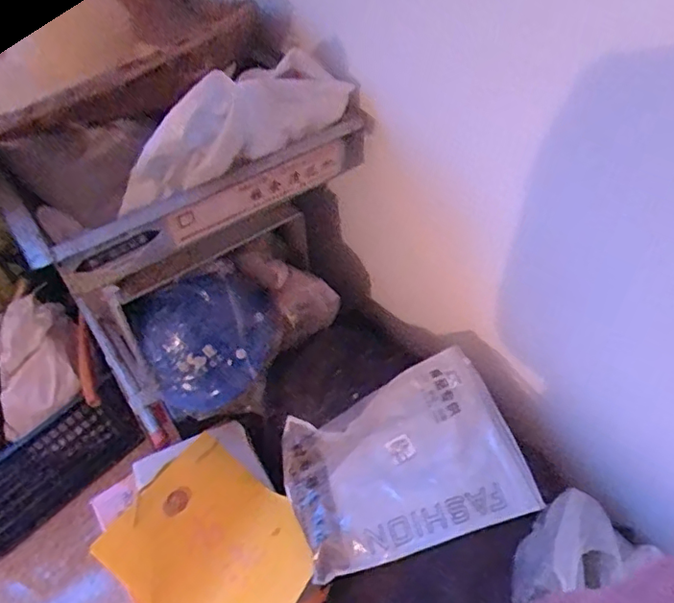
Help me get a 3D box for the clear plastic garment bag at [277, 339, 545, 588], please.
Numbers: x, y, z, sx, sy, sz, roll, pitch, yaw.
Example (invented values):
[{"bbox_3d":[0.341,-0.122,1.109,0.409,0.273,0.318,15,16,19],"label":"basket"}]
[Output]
[{"bbox_3d":[0.072,0.196,0.695,0.273,0.023,0.212,-24,52,4],"label":"clear plastic garment bag"}]

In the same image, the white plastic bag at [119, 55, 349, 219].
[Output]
[{"bbox_3d":[-0.122,-0.217,0.679,0.306,0.137,0.107,-36,54,-23],"label":"white plastic bag"}]

